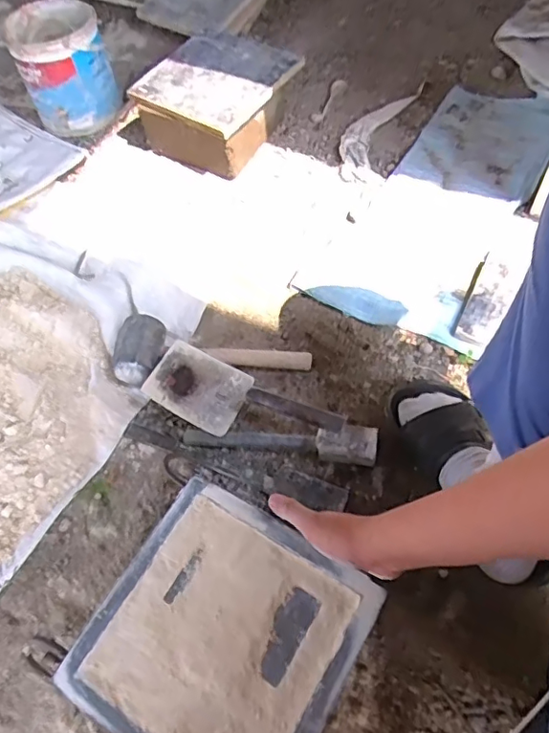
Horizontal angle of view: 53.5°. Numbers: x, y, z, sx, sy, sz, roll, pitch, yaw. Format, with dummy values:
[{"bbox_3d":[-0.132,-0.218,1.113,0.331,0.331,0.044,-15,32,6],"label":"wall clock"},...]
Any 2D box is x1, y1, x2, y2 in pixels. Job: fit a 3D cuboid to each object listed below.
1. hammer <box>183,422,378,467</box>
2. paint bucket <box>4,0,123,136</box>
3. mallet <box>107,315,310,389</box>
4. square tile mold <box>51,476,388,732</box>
[{"bbox_3d":[0.005,0.095,0.735,0.256,0.063,0.041,8,62,8],"label":"hammer"},{"bbox_3d":[-0.425,-0.606,1.107,0.169,0.184,0.164,-2,61,3],"label":"paint bucket"},{"bbox_3d":[-0.098,-0.011,0.807,0.297,0.062,0.104,6,62,7],"label":"mallet"},{"bbox_3d":[-0.052,0.263,0.534,0.236,0.013,0.236,28,66,18],"label":"square tile mold"}]

